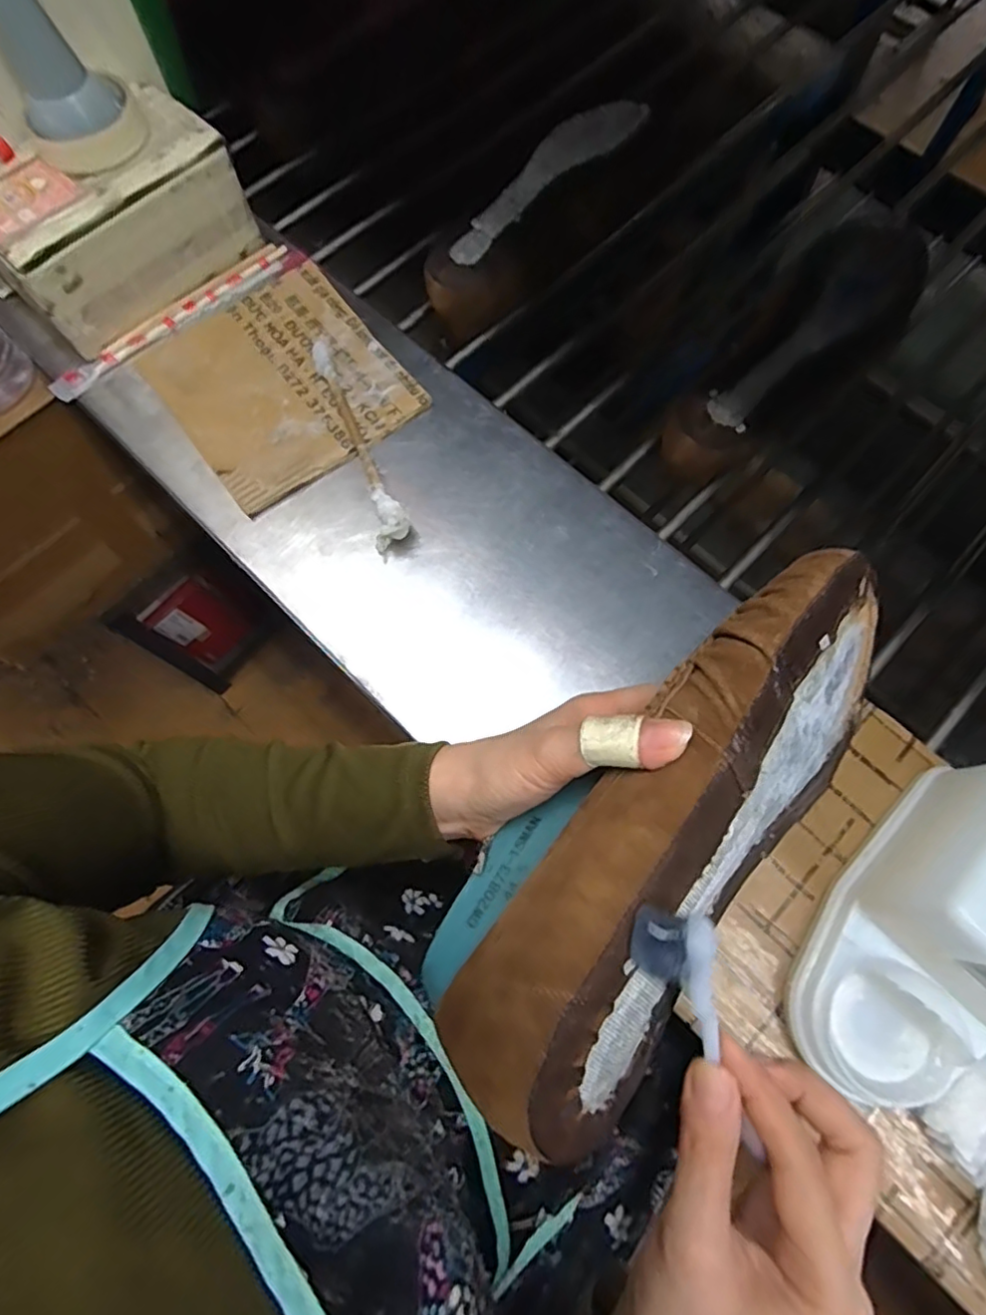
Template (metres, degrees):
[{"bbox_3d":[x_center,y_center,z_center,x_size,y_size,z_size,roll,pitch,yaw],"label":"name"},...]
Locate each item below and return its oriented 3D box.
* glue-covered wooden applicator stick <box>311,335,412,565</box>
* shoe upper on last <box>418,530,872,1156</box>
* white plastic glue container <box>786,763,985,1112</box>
[{"bbox_3d":[-0.109,-0.164,0.464,0.026,0.024,0.186,-24,73,-6],"label":"glue-covered wooden applicator stick"},{"bbox_3d":[0.085,0.054,0.250,0.087,0.073,0.272,42,78,13],"label":"shoe upper on last"},{"bbox_3d":[0.245,0.151,0.308,0.103,0.105,0.183,42,77,14],"label":"white plastic glue container"}]

